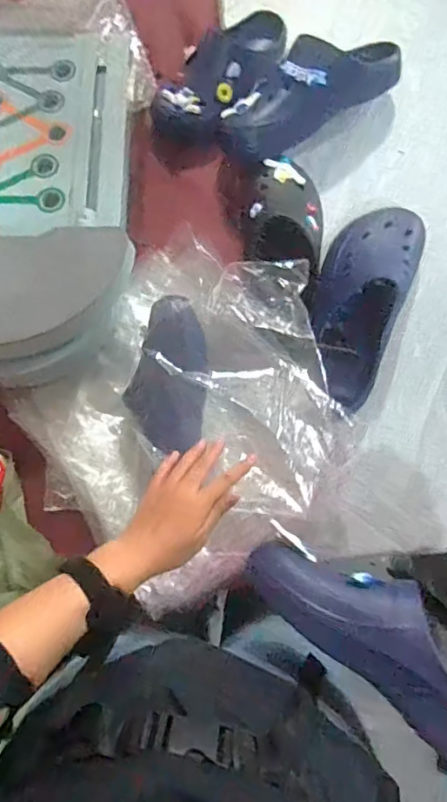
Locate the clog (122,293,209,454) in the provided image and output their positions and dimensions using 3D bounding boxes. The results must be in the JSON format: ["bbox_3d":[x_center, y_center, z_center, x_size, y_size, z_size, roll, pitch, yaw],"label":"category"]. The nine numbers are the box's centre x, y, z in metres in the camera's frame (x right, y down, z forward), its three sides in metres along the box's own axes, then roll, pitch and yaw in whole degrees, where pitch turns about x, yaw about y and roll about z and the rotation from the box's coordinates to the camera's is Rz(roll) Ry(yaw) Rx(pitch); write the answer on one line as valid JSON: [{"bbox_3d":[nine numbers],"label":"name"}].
[{"bbox_3d":[-0.063,-0.029,0.627,0.093,0.082,0.177,9,76,2],"label":"clog"}]

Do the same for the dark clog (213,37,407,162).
[{"bbox_3d":[0.122,-0.437,0.715,0.288,0.094,0.101,-36,79,-8],"label":"dark clog"}]

